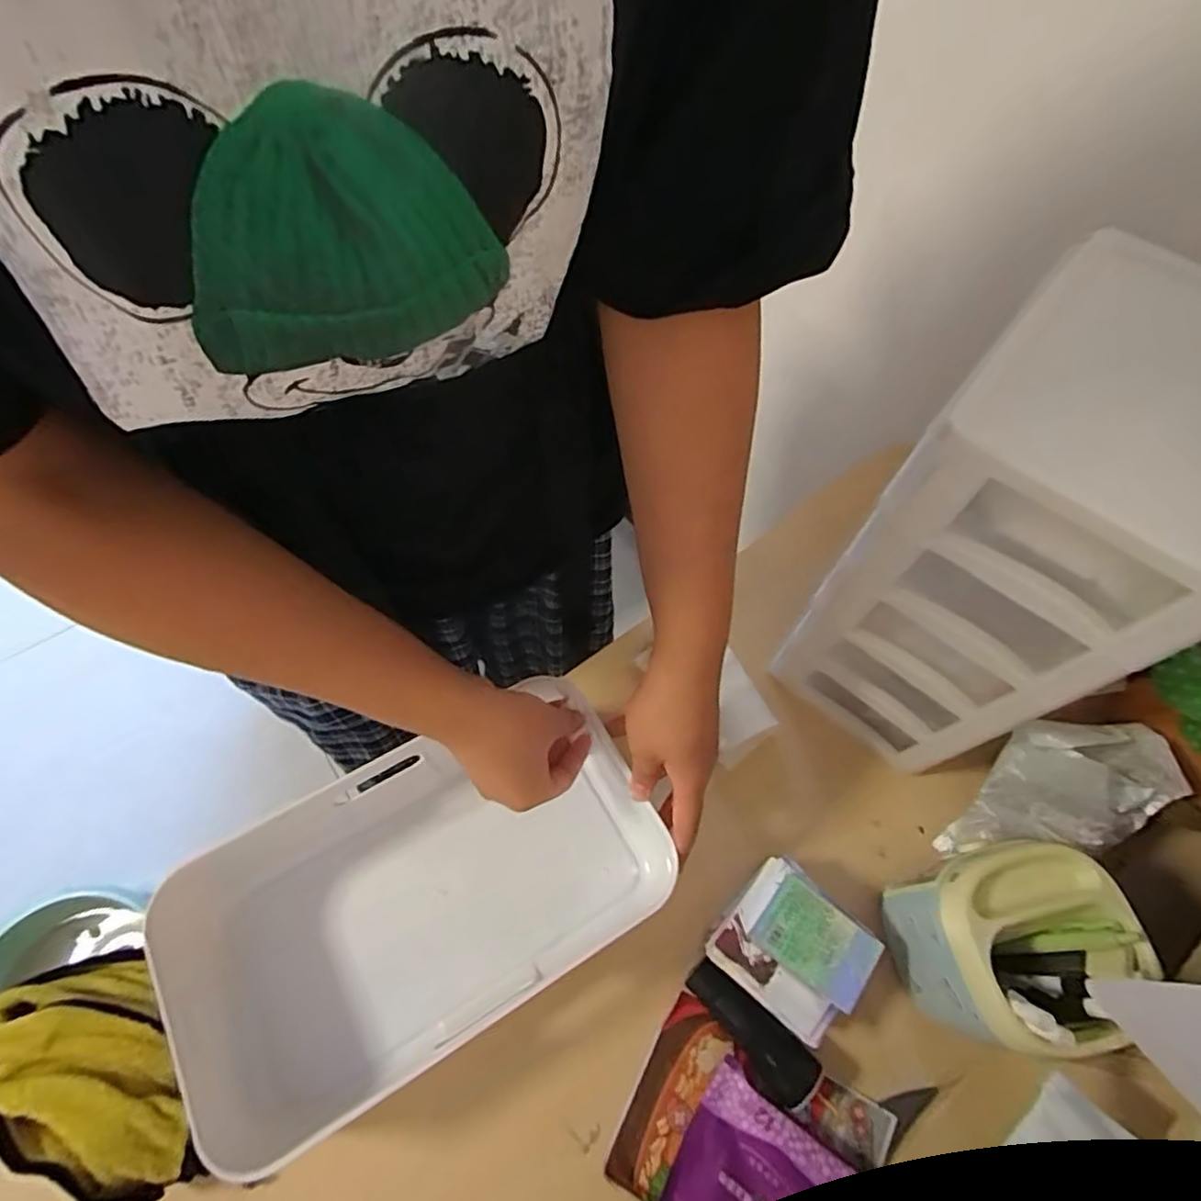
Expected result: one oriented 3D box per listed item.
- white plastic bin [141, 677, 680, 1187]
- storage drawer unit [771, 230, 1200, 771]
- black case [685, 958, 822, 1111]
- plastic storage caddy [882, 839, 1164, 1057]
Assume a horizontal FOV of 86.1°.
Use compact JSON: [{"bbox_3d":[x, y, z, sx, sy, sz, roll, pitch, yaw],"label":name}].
[{"bbox_3d":[-0.113,0.197,0.441,0.309,0.085,0.176,-27,65,-16],"label":"white plastic bin"},{"bbox_3d":[0.264,-0.026,0.441,0.146,0.314,0.201,39,66,18],"label":"storage drawer unit"},{"bbox_3d":[0.097,0.288,0.429,0.094,0.027,0.036,39,66,18],"label":"black case"},{"bbox_3d":[0.257,0.219,0.410,0.101,0.128,0.098,-8,61,-7],"label":"plastic storage caddy"}]

